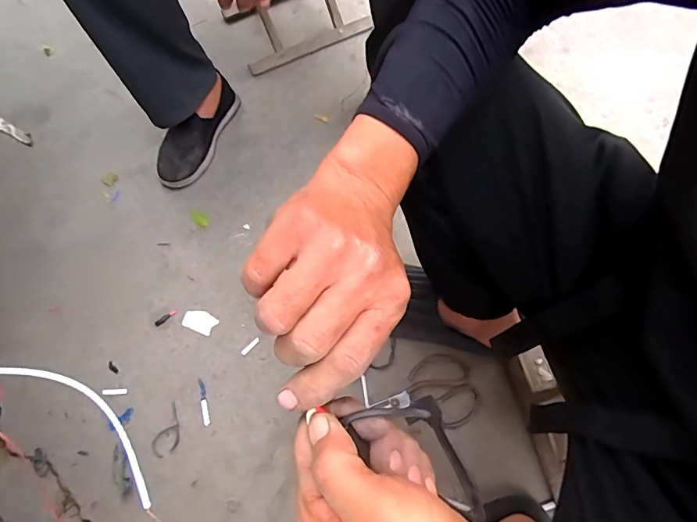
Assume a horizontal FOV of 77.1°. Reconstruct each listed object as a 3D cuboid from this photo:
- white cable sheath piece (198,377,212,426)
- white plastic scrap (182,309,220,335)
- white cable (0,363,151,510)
[{"bbox_3d":[-0.229,0.222,0.690,0.011,0.004,0.074,-19,65,-6],"label":"white cable sheath piece"},{"bbox_3d":[-0.257,0.103,0.754,0.059,0.004,0.036,19,67,12],"label":"white plastic scrap"},{"bbox_3d":[-0.242,0.131,0.374,0.208,0.010,0.056,43,53,-17],"label":"white cable"}]

